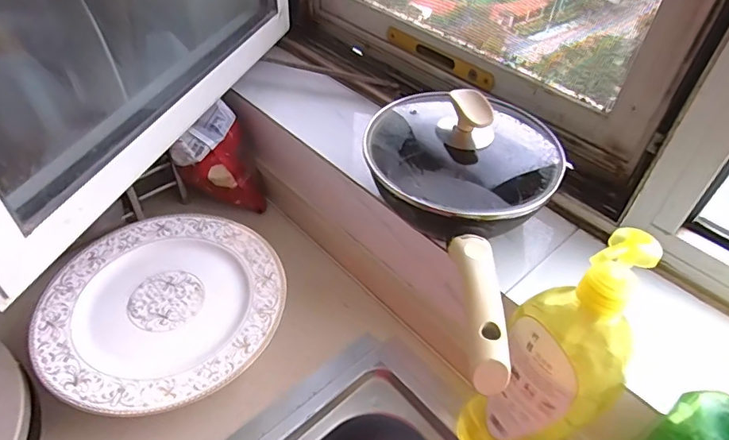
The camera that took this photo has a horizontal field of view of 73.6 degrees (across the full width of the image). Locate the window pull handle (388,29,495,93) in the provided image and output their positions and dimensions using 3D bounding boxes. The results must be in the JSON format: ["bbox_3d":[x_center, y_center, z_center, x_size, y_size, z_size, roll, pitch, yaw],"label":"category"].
[{"bbox_3d":[0.101,-0.223,0.668,0.011,0.020,0.189,-31,54,-29],"label":"window pull handle"}]

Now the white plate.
[{"bbox_3d":[-0.211,0.085,0.521,0.235,0.016,0.244,2,45,-2],"label":"white plate"}]

